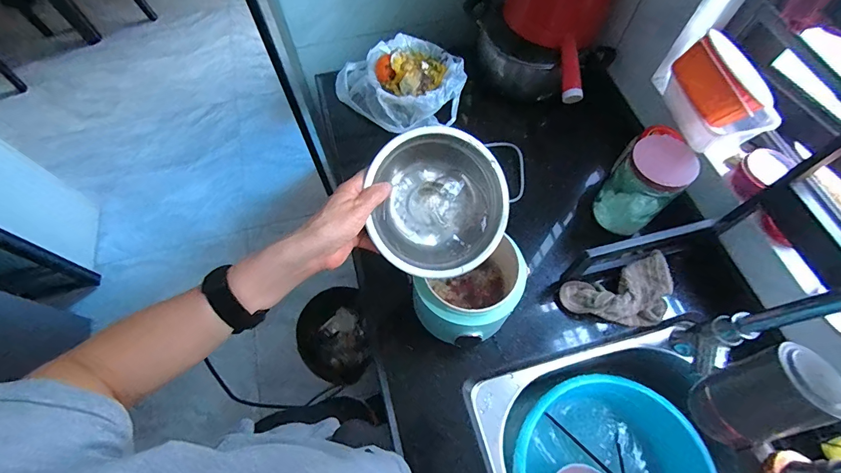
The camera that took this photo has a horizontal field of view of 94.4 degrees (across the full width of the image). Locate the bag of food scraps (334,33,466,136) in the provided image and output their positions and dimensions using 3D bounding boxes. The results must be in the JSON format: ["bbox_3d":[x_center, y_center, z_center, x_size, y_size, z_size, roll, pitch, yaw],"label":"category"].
[{"bbox_3d":[-0.032,-0.325,0.812,0.240,0.100,0.177,33,69,15],"label":"bag of food scraps"}]

